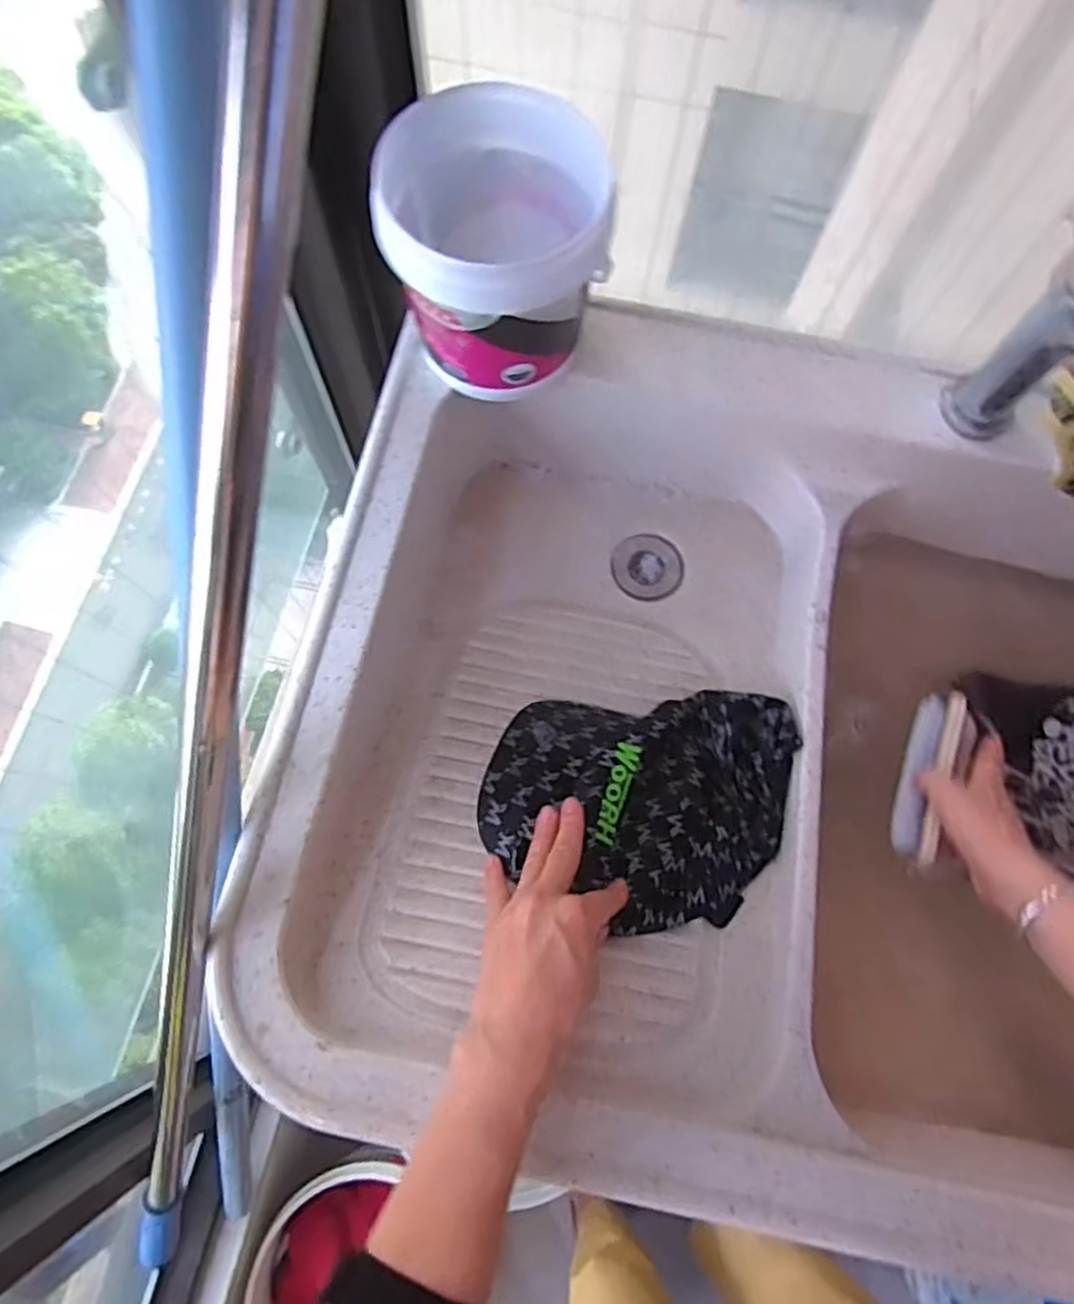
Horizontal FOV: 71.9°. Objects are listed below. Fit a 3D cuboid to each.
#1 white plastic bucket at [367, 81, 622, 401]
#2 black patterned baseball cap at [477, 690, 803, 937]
[{"bbox_3d":[-0.032,-0.270,0.511,0.136,0.138,0.134,1,73,-2],"label":"white plastic bucket"},{"bbox_3d":[0.078,0.111,0.534,0.228,0.043,0.161,-3,73,-3],"label":"black patterned baseball cap"}]

